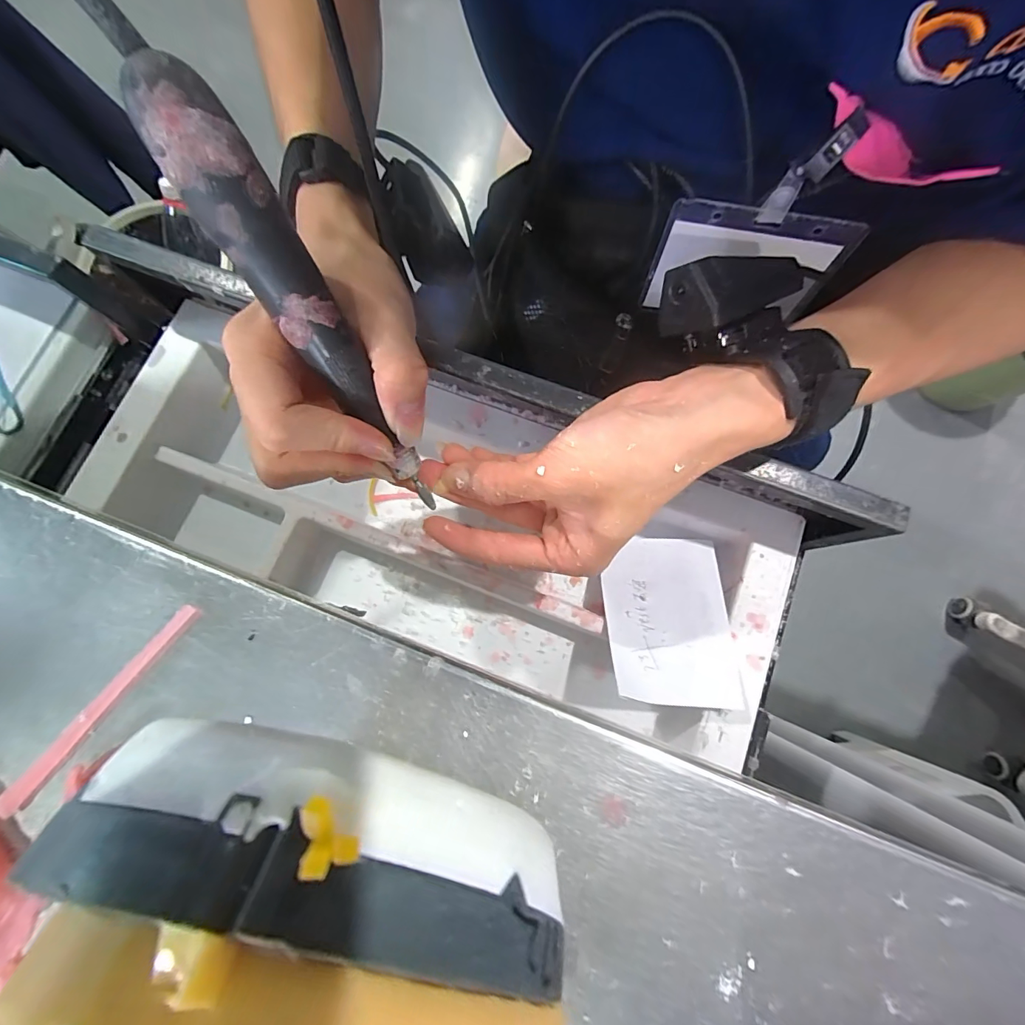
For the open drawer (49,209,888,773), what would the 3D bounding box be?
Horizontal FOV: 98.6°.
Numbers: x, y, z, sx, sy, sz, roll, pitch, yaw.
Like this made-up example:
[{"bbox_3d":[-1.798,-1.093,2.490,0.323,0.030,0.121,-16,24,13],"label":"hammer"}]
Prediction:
[{"bbox_3d":[-0.056,-0.004,0.283,0.489,0.070,0.233,19,80,5],"label":"open drawer"}]

